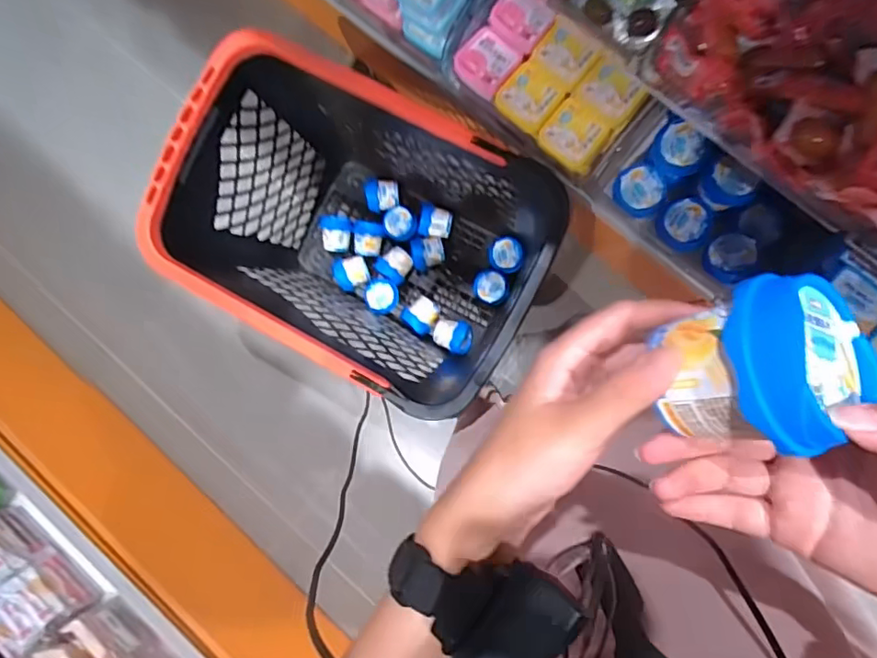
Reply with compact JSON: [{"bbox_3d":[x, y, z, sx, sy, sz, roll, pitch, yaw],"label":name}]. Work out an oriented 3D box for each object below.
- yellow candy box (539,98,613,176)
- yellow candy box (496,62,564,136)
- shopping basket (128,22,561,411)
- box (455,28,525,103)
[{"bbox_3d":[0.176,-0.250,0.724,0.077,0.025,0.070,39,96,8],"label":"yellow candy box"},{"bbox_3d":[0.121,-0.304,0.739,0.074,0.029,0.077,40,97,8],"label":"yellow candy box"},{"bbox_3d":[-0.122,-0.163,1.008,0.510,0.497,0.370,28,95,9],"label":"shopping basket"},{"bbox_3d":[0.062,-0.358,0.744,0.077,0.029,0.072,42,97,7],"label":"box"}]

